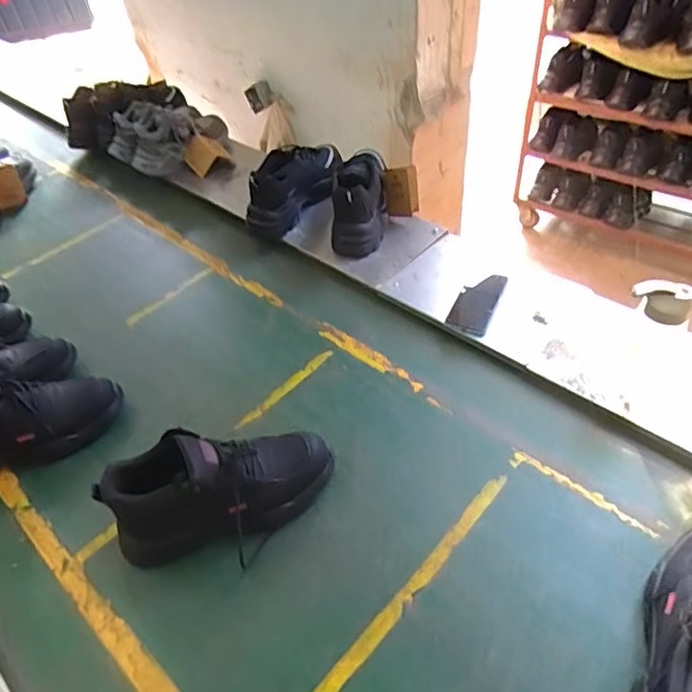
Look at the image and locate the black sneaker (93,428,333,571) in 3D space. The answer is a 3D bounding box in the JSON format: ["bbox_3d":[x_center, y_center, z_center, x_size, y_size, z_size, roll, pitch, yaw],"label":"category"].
[{"bbox_3d":[-0.170,0.191,0.768,0.304,0.152,0.098,-16,47,-9],"label":"black sneaker"}]

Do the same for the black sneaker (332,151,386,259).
[{"bbox_3d":[0.028,-0.310,1.186,0.102,0.118,0.227,2,47,8],"label":"black sneaker"}]

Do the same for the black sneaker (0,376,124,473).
[{"bbox_3d":[-0.524,0.119,0.890,0.310,0.143,0.092,-24,48,-16],"label":"black sneaker"}]

